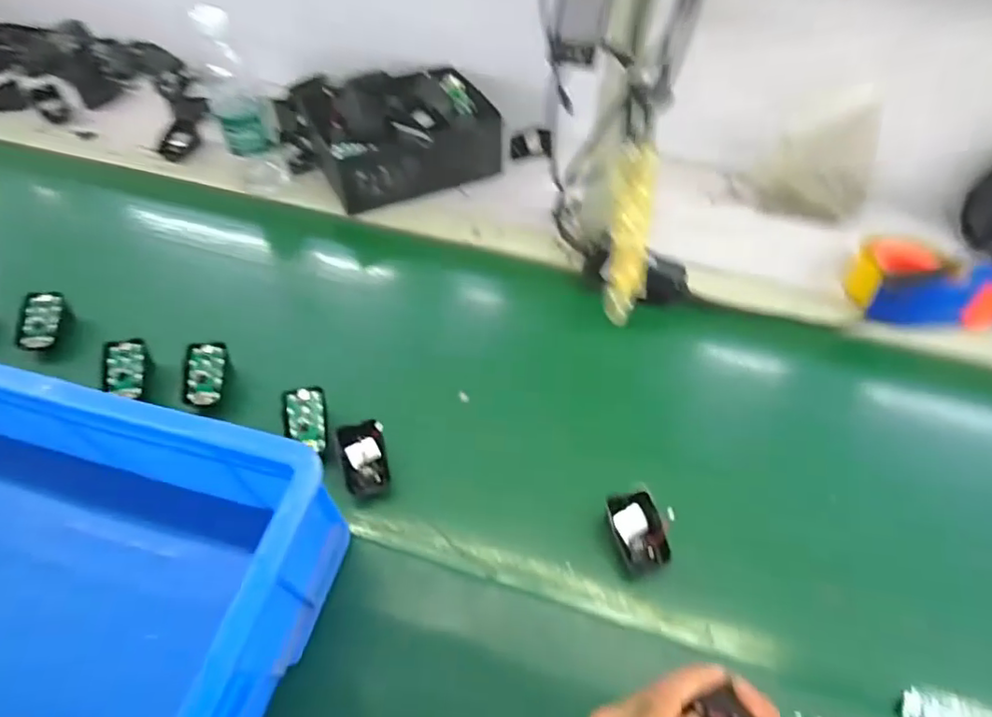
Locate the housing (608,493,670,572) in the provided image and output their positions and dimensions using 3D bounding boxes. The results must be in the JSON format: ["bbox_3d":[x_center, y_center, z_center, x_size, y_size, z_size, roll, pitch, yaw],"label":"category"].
[{"bbox_3d":[0.125,0.153,0.514,0.042,0.029,0.062,-13,54,-11],"label":"housing"}]

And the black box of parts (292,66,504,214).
[{"bbox_3d":[-0.135,-0.327,0.837,0.239,0.097,0.201,-20,56,-16],"label":"black box of parts"}]

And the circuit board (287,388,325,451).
[{"bbox_3d":[-0.186,0.060,0.571,0.034,0.010,0.062,-2,70,-23],"label":"circuit board"}]

